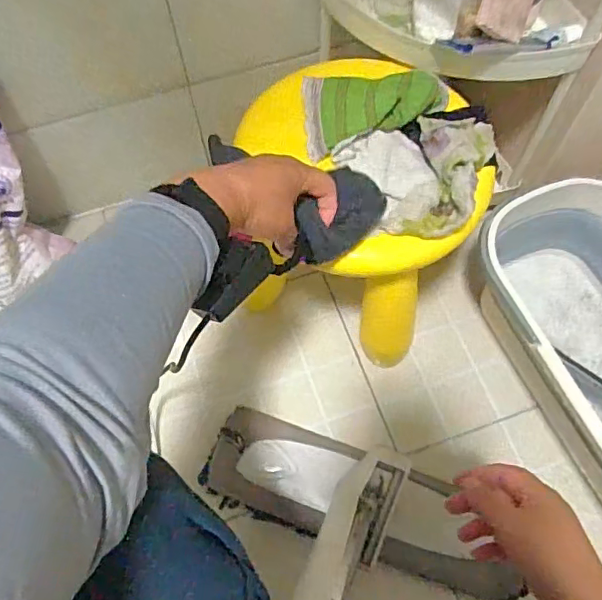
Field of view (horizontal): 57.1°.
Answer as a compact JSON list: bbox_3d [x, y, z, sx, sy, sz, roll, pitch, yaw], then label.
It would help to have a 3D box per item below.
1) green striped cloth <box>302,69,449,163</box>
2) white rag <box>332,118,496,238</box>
[{"bbox_3d":[0.084,-0.208,0.602,0.156,0.031,0.092,-4,65,-1],"label":"green striped cloth"},{"bbox_3d":[0.136,-0.141,0.574,0.184,0.041,0.142,-27,68,-11],"label":"white rag"}]

